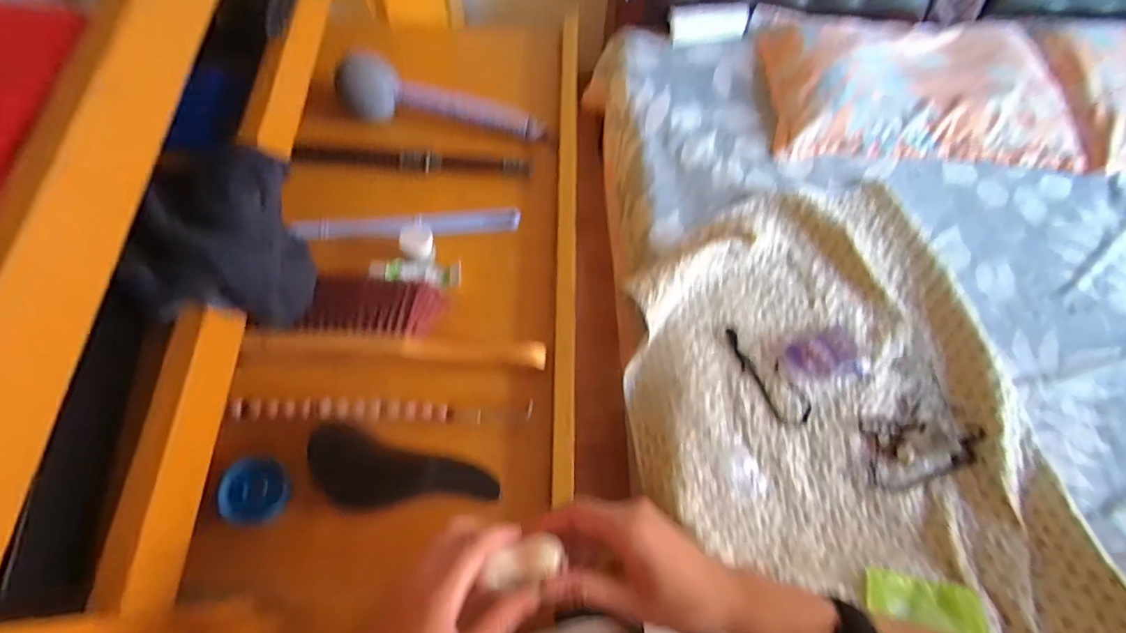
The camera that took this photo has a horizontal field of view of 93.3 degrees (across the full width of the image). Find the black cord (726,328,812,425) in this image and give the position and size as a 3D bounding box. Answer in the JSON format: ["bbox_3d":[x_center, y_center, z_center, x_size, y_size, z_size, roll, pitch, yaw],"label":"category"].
[{"bbox_3d":[0.377,0.119,1.012,0.061,0.012,0.215,-36,72,-16],"label":"black cord"}]

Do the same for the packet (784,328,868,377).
[{"bbox_3d":[0.502,0.071,1.013,0.147,0.022,0.094,-7,66,-5],"label":"packet"}]

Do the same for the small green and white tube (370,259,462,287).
[{"bbox_3d":[-0.163,-0.048,0.588,0.096,0.021,0.030,-5,66,-4],"label":"small green and white tube"}]

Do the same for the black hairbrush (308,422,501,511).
[{"bbox_3d":[-0.152,0.155,0.495,0.175,0.035,0.064,17,66,5],"label":"black hairbrush"}]

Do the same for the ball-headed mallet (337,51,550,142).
[{"bbox_3d":[-0.144,-0.266,0.665,0.262,0.077,0.053,7,66,1],"label":"ball-headed mallet"}]

